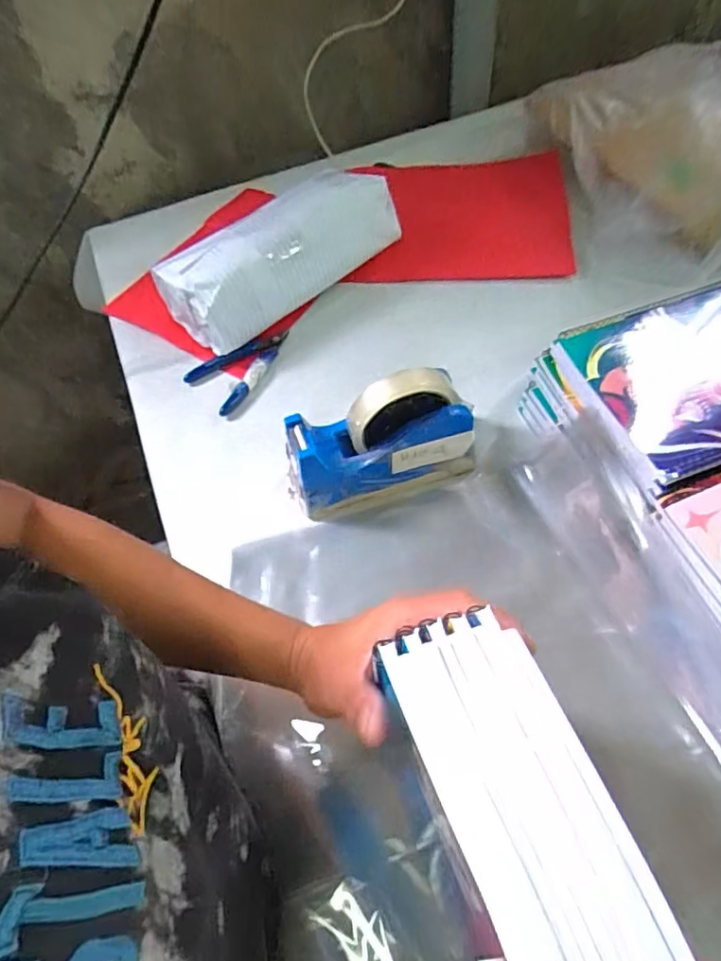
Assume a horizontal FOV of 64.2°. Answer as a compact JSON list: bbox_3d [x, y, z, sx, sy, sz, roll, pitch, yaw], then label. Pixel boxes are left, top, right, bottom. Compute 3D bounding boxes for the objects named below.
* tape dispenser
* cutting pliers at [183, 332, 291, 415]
[{"bbox_3d":[0.016,-0.033,0.480,0.156,0.117,0.053,-14,59,-5],"label":"tape dispenser"},{"bbox_3d":[-0.122,-0.124,0.607,0.112,0.013,0.074,-40,64,-19],"label":"cutting pliers"}]

